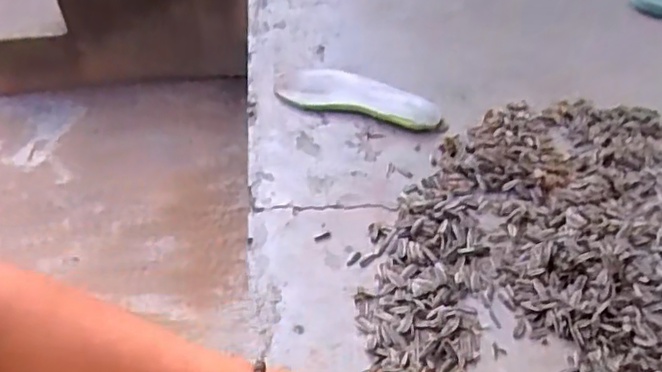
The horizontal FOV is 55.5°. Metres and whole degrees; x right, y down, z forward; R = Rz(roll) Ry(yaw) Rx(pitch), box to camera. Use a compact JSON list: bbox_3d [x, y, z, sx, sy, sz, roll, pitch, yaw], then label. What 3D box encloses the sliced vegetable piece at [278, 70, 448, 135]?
[{"bbox_3d":[0.037,-0.115,0.817,0.235,0.022,0.075,19,49,18],"label":"sliced vegetable piece"}]

